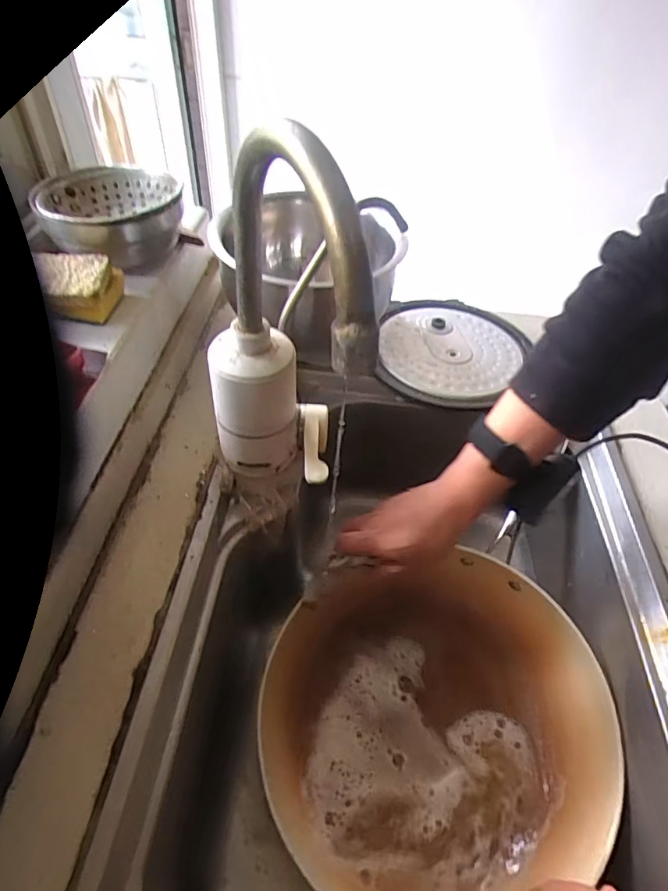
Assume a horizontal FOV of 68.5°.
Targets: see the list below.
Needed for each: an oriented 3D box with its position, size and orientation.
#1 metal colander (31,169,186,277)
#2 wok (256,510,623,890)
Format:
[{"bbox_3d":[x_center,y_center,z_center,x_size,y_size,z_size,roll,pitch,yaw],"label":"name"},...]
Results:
[{"bbox_3d":[-0.232,-0.240,0.529,0.139,0.068,0.140,-26,56,-24],"label":"metal colander"},{"bbox_3d":[0.099,0.259,0.470,0.316,0.108,0.284,-17,53,-18],"label":"wok"}]

